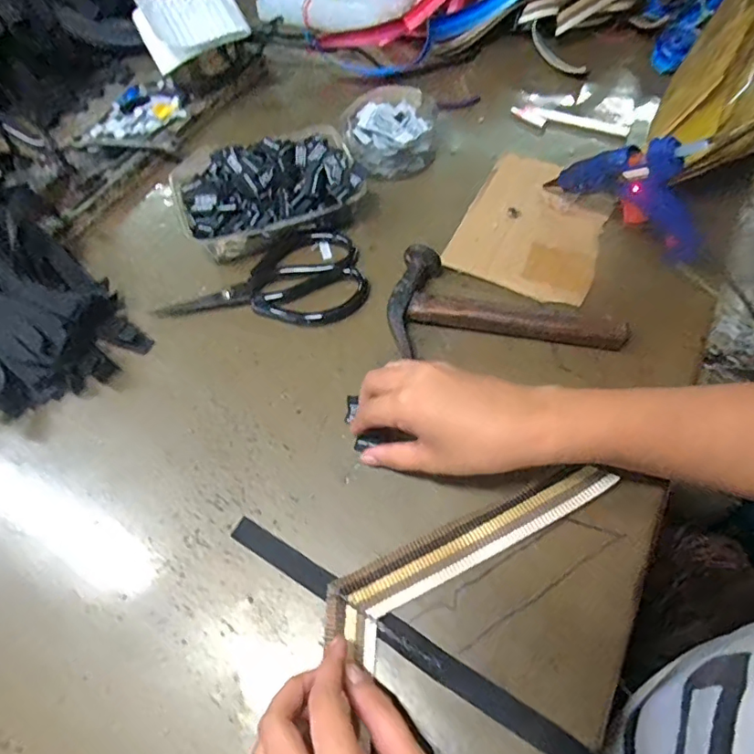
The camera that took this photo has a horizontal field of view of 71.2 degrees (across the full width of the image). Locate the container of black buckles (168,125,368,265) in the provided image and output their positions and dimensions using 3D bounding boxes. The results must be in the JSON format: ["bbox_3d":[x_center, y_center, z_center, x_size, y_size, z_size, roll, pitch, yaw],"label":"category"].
[{"bbox_3d":[-0.101,-0.176,0.501,0.168,0.049,0.124,-20,60,-8],"label":"container of black buckles"}]

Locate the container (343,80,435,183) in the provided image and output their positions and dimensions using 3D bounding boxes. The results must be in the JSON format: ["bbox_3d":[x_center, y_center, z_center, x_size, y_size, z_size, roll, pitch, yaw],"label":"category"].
[{"bbox_3d":[0.015,-0.254,0.547,0.094,0.038,0.103,-3,59,3],"label":"container"}]

